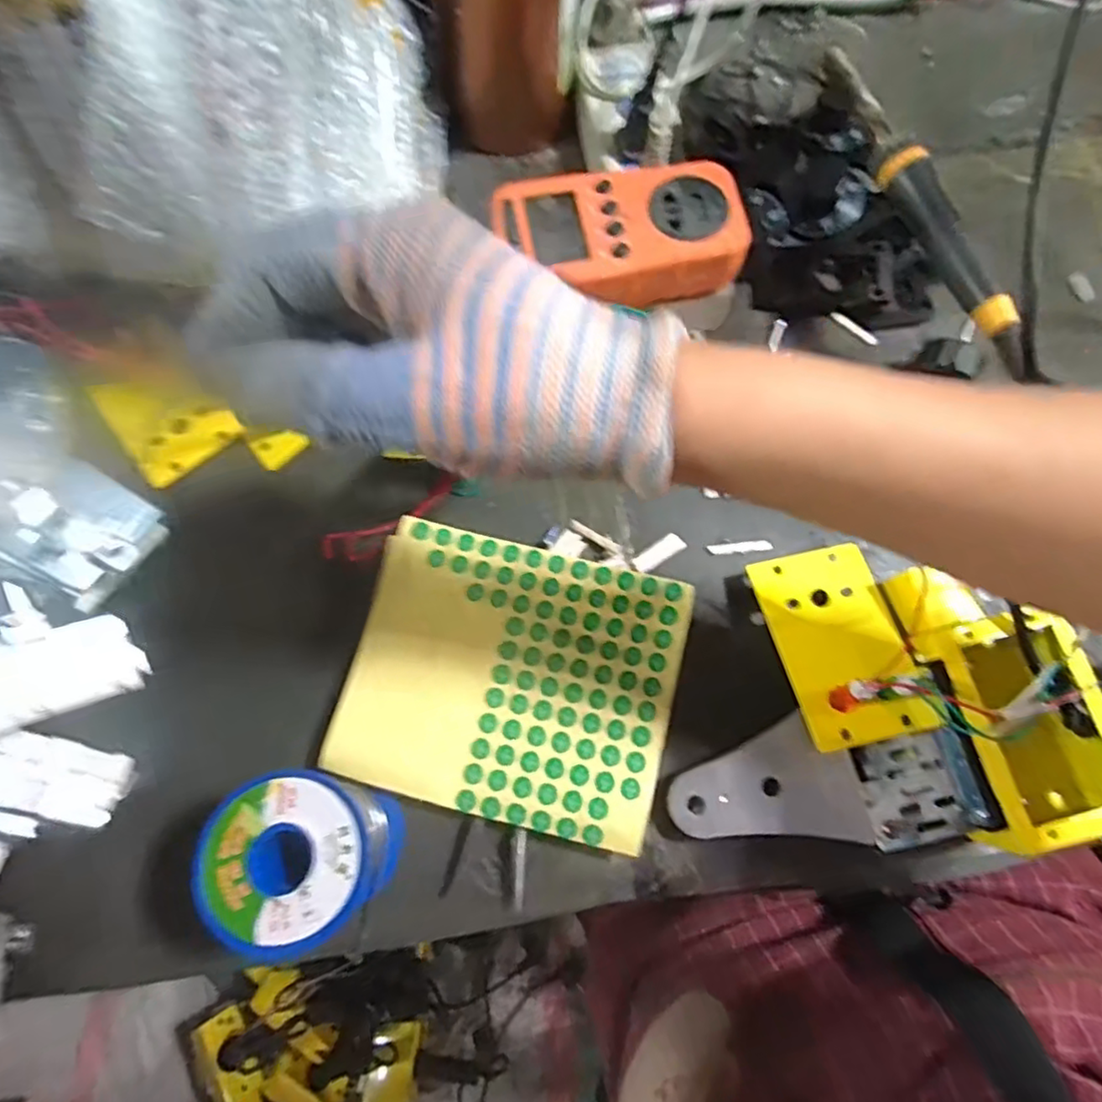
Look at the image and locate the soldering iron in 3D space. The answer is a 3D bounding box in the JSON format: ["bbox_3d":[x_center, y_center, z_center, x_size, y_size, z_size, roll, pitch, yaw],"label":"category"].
[{"bbox_3d":[0.188,-0.177,0.323,0.018,0.018,0.207,-18,75,-6],"label":"soldering iron"}]

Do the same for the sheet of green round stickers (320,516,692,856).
[{"bbox_3d":[-0.019,0.060,0.312,0.153,0.005,0.130,13,75,4],"label":"sheet of green round stickers"}]

